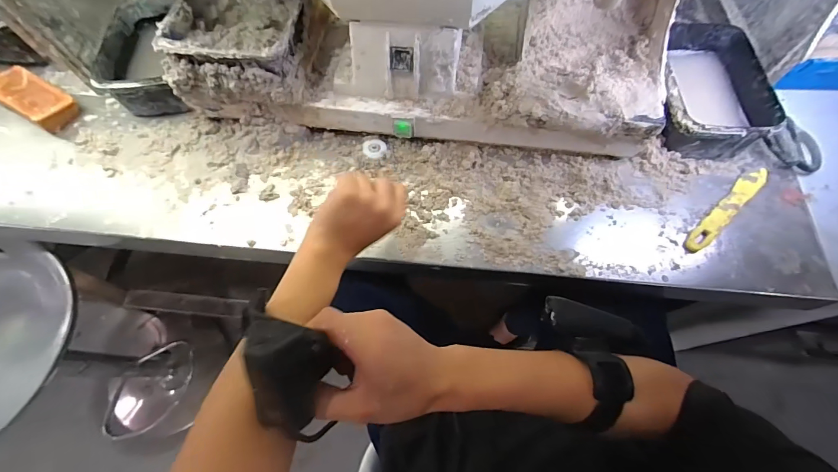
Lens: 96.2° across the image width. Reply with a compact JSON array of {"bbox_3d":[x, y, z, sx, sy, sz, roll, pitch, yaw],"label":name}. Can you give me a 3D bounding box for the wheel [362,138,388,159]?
[{"bbox_3d":[-0.060,-0.120,0.520,0.033,0.013,0.033,-1,67,2],"label":"wheel"}]

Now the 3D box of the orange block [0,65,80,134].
[{"bbox_3d":[-0.590,-0.213,0.564,0.154,0.035,0.061,27,71,13],"label":"orange block"}]

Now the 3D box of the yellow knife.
[{"bbox_3d":[0.404,-0.036,0.490,0.175,0.011,0.025,-40,71,-13],"label":"yellow knife"}]

